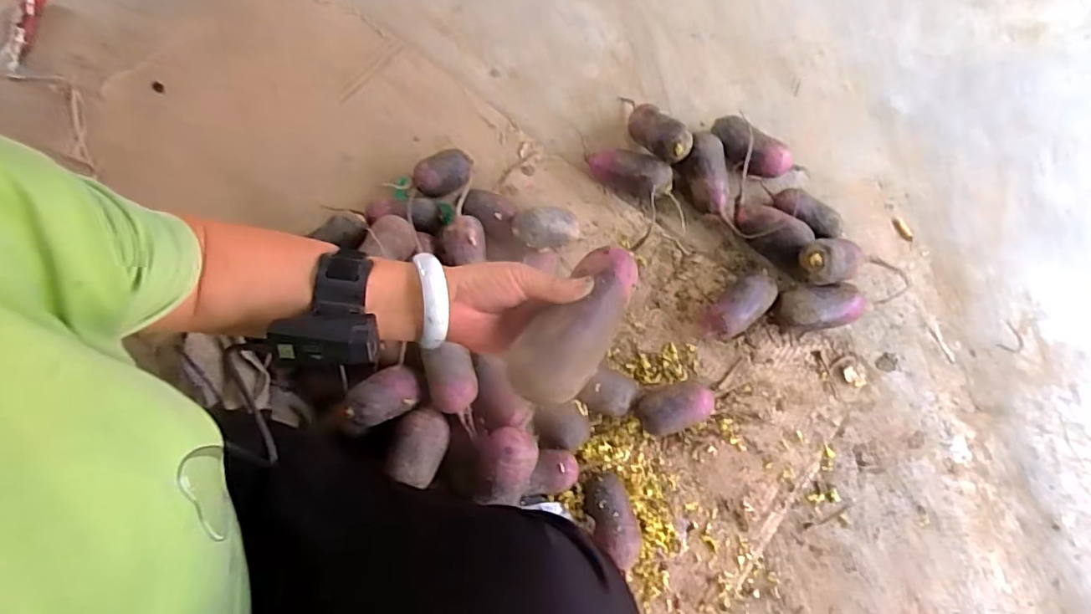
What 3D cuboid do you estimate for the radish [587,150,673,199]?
[{"bbox_3d":[0.129,-0.208,0.840,0.136,0.049,0.059,21,75,21],"label":"radish"}]

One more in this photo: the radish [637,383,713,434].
[{"bbox_3d":[0.169,0.133,0.720,0.101,0.056,0.060,-15,73,-5],"label":"radish"}]

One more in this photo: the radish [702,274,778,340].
[{"bbox_3d":[0.270,0.001,0.763,0.114,0.059,0.057,-39,77,-12],"label":"radish"}]

